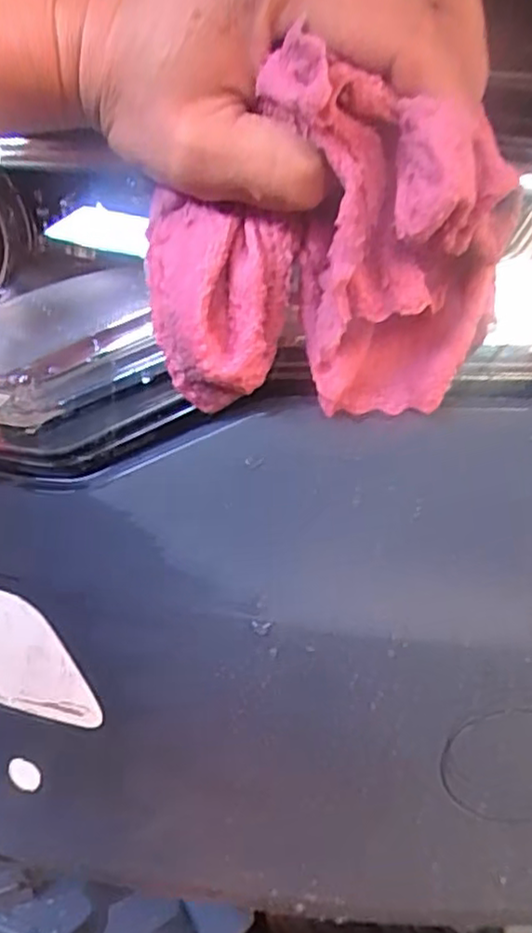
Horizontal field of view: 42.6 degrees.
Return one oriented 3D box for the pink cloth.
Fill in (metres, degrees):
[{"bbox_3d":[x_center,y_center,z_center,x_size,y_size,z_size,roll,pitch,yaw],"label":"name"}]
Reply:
[{"bbox_3d":[0.015,-0.073,0.233,0.120,0.108,0.064,14,26,36],"label":"pink cloth"}]

